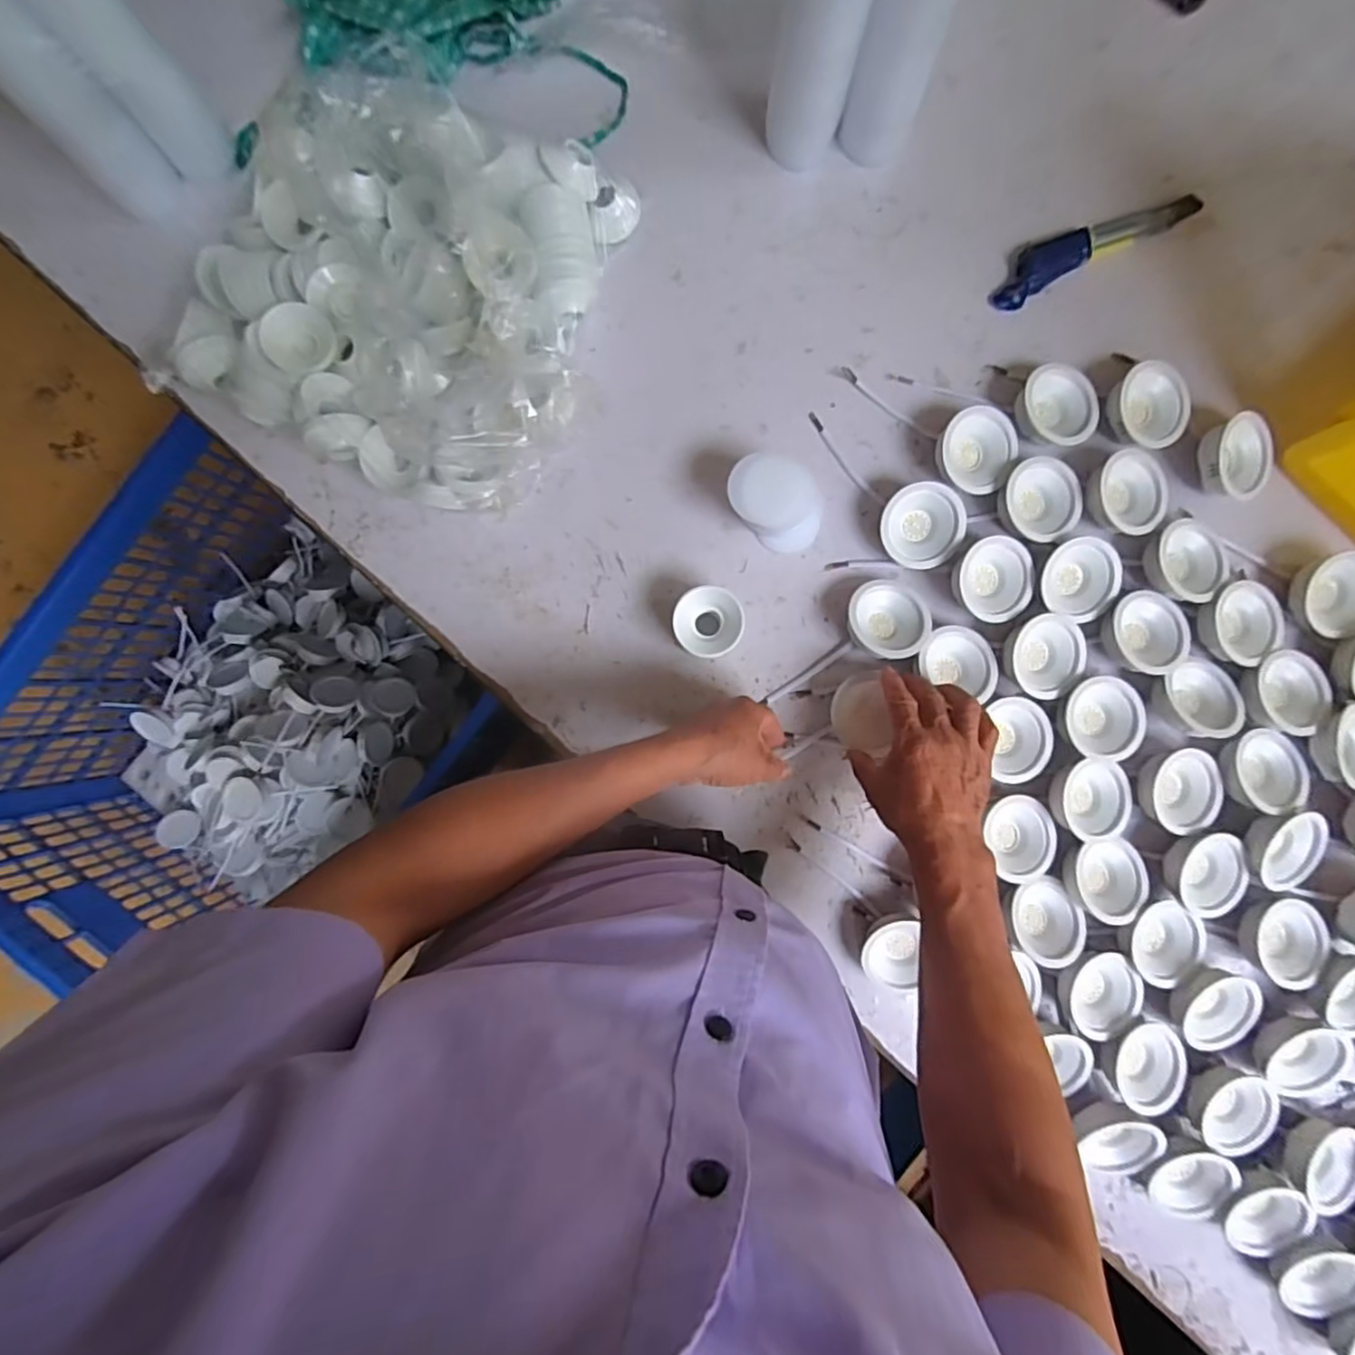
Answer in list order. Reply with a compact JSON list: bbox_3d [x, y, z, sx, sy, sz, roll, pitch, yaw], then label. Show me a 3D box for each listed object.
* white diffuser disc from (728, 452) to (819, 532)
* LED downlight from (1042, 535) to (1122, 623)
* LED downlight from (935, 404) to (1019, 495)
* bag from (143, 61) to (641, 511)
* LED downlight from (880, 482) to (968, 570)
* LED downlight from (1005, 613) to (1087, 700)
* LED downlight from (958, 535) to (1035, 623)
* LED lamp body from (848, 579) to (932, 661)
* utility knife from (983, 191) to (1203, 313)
[{"bbox_3d":[0.079,-0.152,0.529,0.070,0.015,0.058,-6,90,1],"label":"white diffuser disc"},{"bbox_3d":[0.351,-0.084,0.560,0.069,0.034,0.070,-17,88,1],"label":"LED downlight"},{"bbox_3d":[0.259,-0.196,0.563,0.065,0.035,0.072,39,89,2],"label":"LED downlight"},{"bbox_3d":[-0.242,-0.329,0.518,0.326,0.160,0.307,16,89,2],"label":"bag"},{"bbox_3d":[0.214,-0.131,0.563,0.066,0.036,0.071,0,88,1],"label":"LED downlight"},{"bbox_3d":[0.318,-0.018,0.553,0.067,0.027,0.065,0,88,1],"label":"LED downlight"},{"bbox_3d":[0.275,-0.084,0.559,0.067,0.029,0.070,-8,88,1],"label":"LED downlight"},{"bbox_3d":[0.183,-0.051,0.562,0.069,0.034,0.069,-5,88,1],"label":"LED lamp body"},{"bbox_3d":[0.372,-0.390,0.574,0.196,0.015,0.038,-28,88,0],"label":"utility knife"}]

